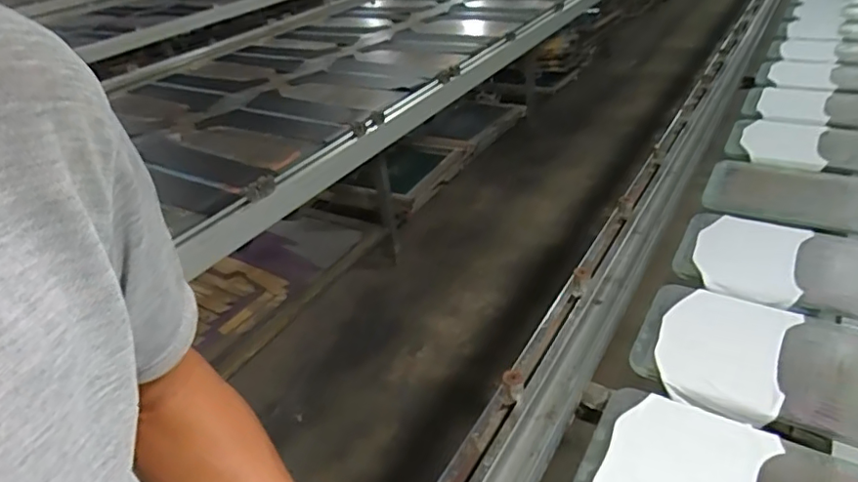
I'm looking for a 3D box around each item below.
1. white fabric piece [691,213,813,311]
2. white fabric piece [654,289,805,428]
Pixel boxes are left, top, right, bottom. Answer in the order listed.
[{"bbox_3d":[0.521,0.024,0.908,0.151,0.018,0.216,14,45,27],"label":"white fabric piece"},{"bbox_3d":[0.399,0.145,0.757,0.152,0.018,0.228,13,38,28],"label":"white fabric piece"}]

